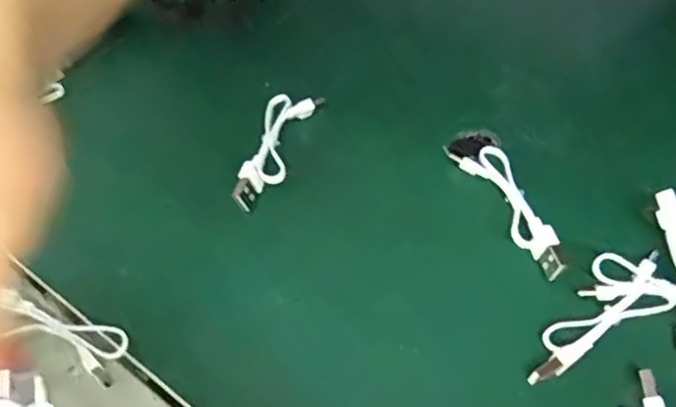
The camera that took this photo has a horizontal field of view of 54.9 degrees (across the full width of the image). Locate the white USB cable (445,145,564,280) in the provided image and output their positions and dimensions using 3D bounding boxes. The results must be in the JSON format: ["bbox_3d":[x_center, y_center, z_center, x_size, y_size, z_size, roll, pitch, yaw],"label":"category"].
[{"bbox_3d":[0.082,0.002,0.310,0.028,0.016,0.079,-24,59,-5],"label":"white USB cable"}]

